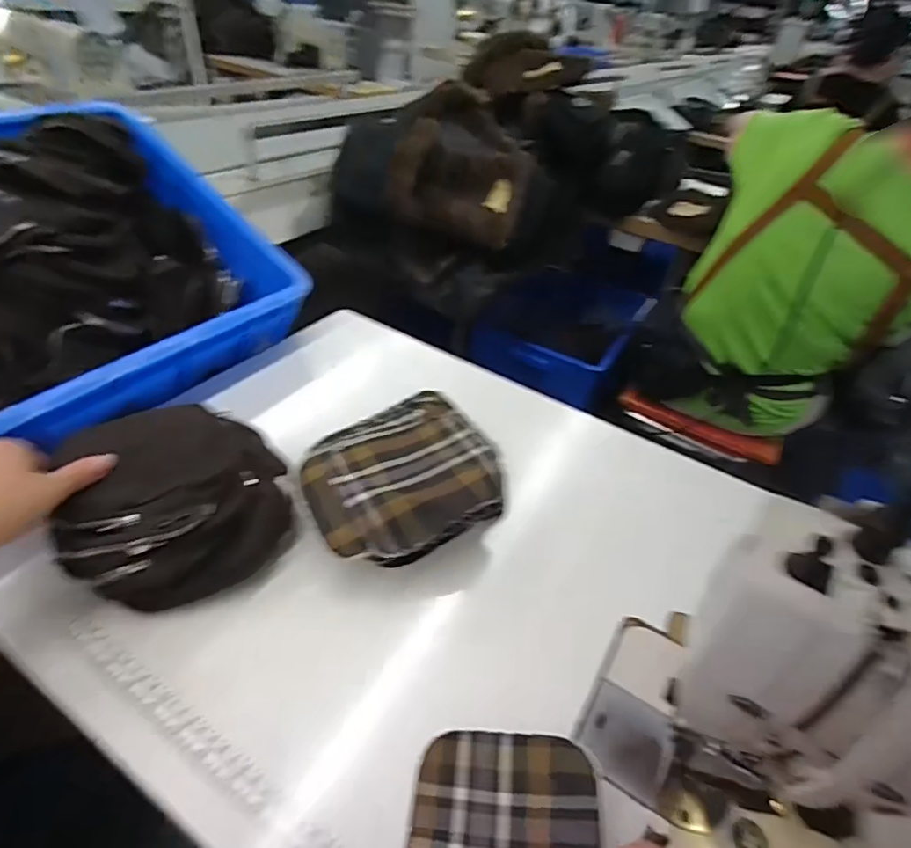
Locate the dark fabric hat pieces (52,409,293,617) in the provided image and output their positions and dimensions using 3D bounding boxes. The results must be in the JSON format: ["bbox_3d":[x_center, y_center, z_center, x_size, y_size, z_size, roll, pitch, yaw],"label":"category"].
[{"bbox_3d":[-0.229,0.061,0.453,0.161,0.059,0.159,-11,42,-22],"label":"dark fabric hat pieces"}]

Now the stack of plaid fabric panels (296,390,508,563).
[{"bbox_3d":[-0.048,0.055,0.509,0.185,0.060,0.148,-21,47,-31],"label":"stack of plaid fabric panels"}]

